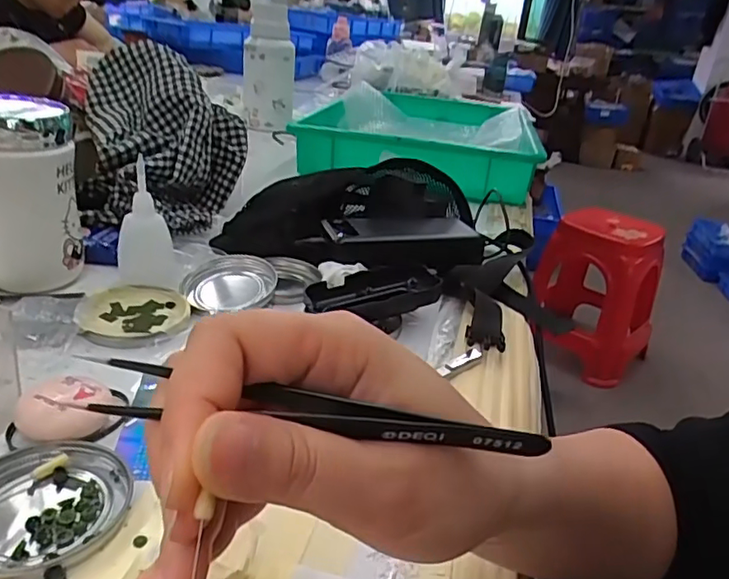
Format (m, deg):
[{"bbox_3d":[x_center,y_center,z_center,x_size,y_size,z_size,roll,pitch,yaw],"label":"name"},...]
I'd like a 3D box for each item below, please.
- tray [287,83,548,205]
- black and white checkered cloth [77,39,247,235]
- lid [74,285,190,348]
[{"bbox_3d":[0.104,-0.273,1.018,0.345,0.076,0.530,10,26,7],"label":"tray"},{"bbox_3d":[-0.213,-0.157,0.620,0.161,0.158,0.176,-2,27,-17],"label":"black and white checkered cloth"},{"bbox_3d":[-0.177,0.020,0.444,0.077,0.013,0.075,0,27,-13],"label":"lid"}]

